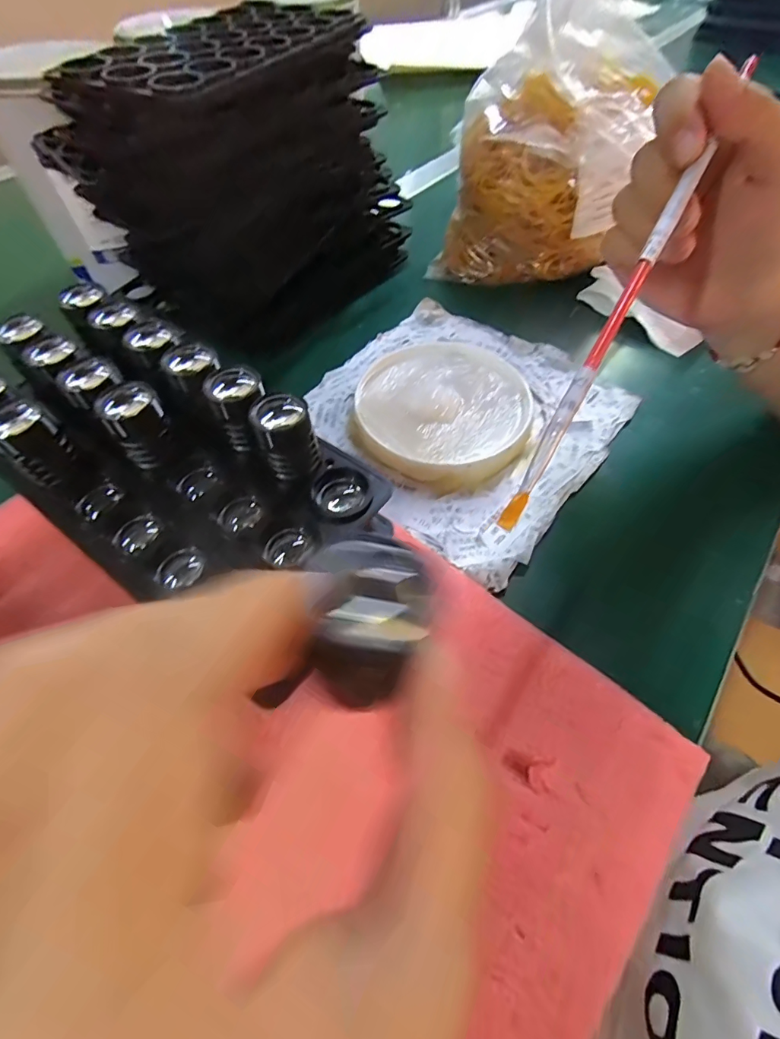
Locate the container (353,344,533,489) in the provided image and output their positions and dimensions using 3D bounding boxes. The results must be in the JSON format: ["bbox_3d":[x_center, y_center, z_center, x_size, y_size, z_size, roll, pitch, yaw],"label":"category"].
[{"bbox_3d":[0.037,-0.077,0.316,0.116,0.017,0.123,0,55,0],"label":"container"}]

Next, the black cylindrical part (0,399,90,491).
[{"bbox_3d":[-0.142,-0.028,0.185,0.016,0.036,0.020,32,62,20],"label":"black cylindrical part"}]

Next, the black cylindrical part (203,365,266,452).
[{"bbox_3d":[-0.063,-0.047,0.195,0.018,0.034,0.018,-1,56,1],"label":"black cylindrical part"}]

